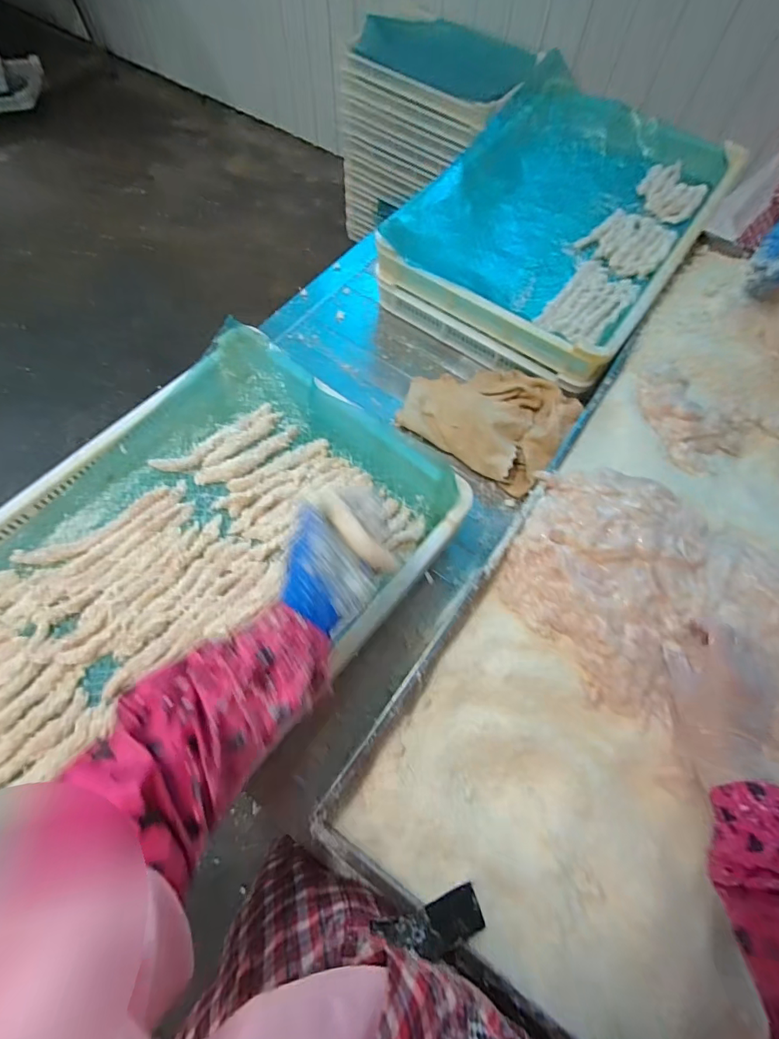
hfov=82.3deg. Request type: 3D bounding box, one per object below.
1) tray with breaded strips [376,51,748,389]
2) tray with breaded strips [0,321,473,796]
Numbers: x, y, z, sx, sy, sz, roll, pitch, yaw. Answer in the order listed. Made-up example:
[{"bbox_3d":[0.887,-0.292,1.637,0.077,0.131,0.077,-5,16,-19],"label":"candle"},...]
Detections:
[{"bbox_3d":[0.291,-0.519,0.749,0.411,0.058,0.604,33,69,13],"label":"tray with breaded strips"},{"bbox_3d":[-0.236,0.062,0.477,0.392,0.061,0.578,40,70,16],"label":"tray with breaded strips"}]

